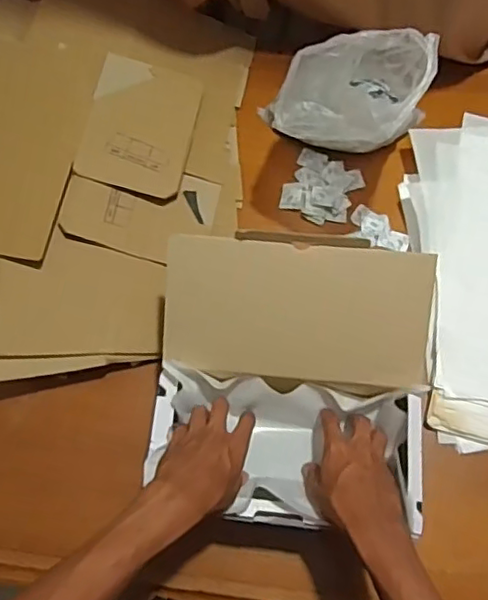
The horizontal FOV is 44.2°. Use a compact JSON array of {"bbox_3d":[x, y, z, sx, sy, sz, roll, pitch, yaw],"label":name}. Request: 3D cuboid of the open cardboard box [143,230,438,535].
[{"bbox_3d":[0.058,0.090,0.644,0.292,0.142,0.273,7,71,3],"label":"open cardboard box"}]

